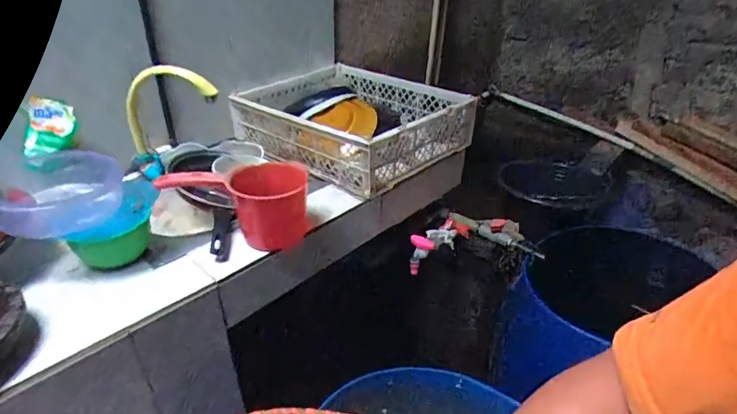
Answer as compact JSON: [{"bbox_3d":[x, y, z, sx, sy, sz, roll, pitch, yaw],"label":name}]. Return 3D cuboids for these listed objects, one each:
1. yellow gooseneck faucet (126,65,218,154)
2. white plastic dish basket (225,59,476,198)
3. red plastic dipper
[{"bbox_3d":[-0.391,-0.188,0.895,0.215,0.182,0.024,2,37,7],"label":"yellow gooseneck faucet"},{"bbox_3d":[-0.057,-0.234,1.143,0.519,0.149,0.372,25,45,33],"label":"white plastic dish basket"},{"bbox_3d":[-0.216,-0.007,0.798,0.205,0.158,0.121,5,37,11],"label":"red plastic dipper"}]

